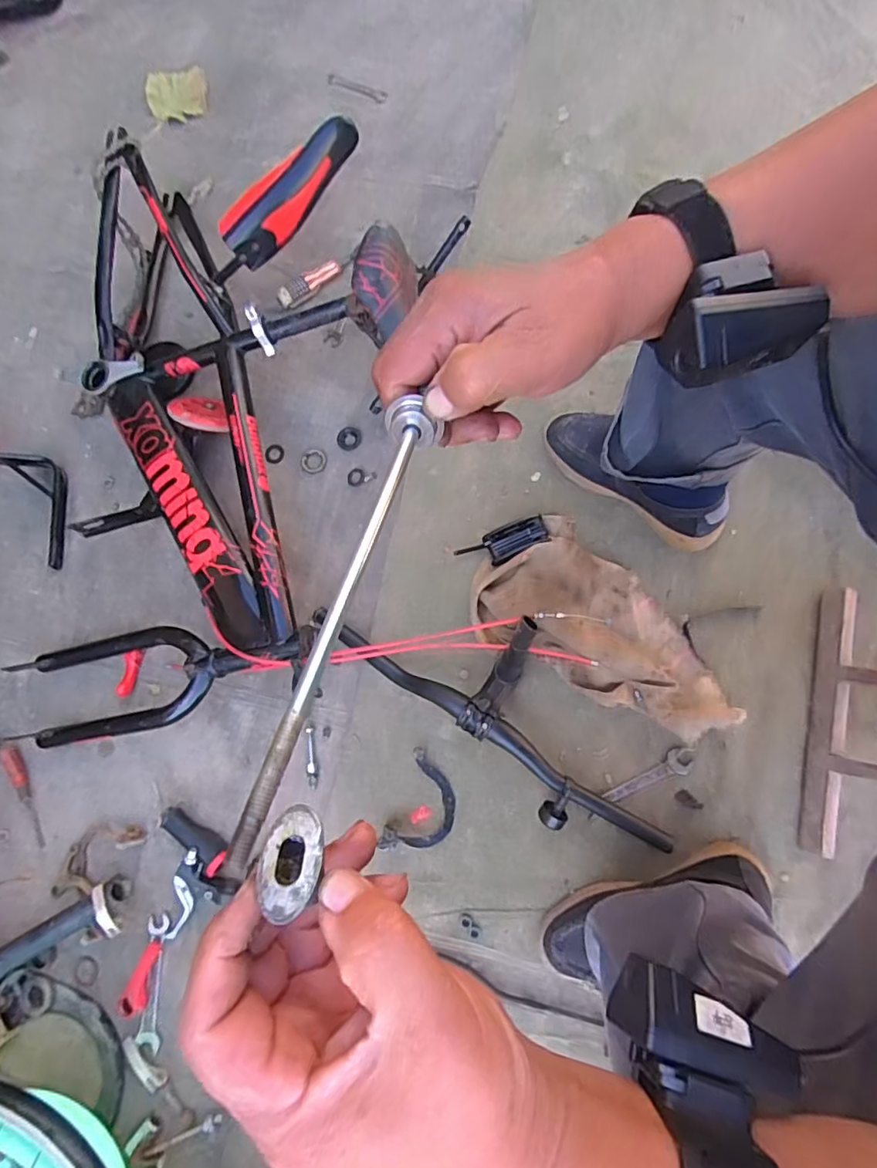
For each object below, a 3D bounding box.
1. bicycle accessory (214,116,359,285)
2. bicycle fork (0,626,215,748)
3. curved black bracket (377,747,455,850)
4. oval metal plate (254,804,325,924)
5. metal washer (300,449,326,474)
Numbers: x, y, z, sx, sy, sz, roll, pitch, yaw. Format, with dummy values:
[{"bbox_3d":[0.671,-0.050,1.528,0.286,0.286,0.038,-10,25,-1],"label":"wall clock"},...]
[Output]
[{"bbox_3d":[-0.223,-0.543,0.805,0.280,0.088,0.046,-37,77,16],"label":"bicycle accessory"},{"bbox_3d":[-0.440,0.137,0.762,0.316,0.070,0.139,-14,76,2],"label":"bicycle fork"},{"bbox_3d":[-0.017,0.287,0.724,0.077,0.010,0.127,21,77,6],"label":"curved black bracket"},{"bbox_3d":[-0.050,0.094,0.193,0.022,0.004,0.034,3,50,12],"label":"oval metal plate"},{"bbox_3d":[-0.186,-0.183,0.842,0.039,0.004,0.036,0,75,1],"label":"metal washer"}]

